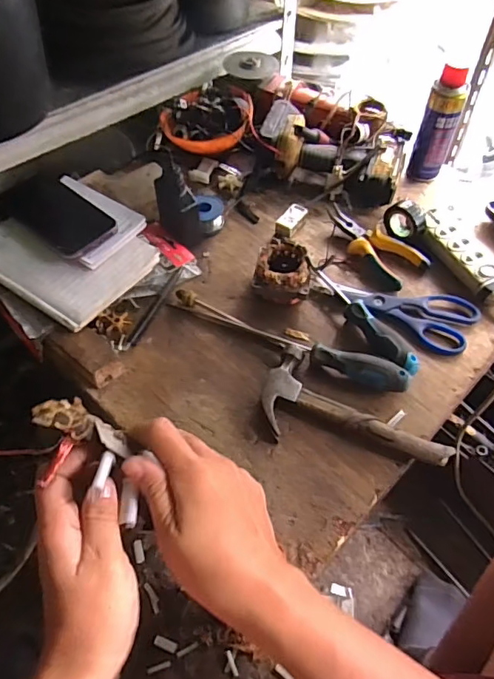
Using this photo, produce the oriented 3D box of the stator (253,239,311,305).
[{"bbox_3d":[0.045,-0.085,0.648,0.069,0.052,0.072,3,55,2],"label":"stator"}]

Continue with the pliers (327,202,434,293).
[{"bbox_3d":[0.172,-0.133,0.693,0.074,0.019,0.151,-32,61,-21],"label":"pliers"}]

